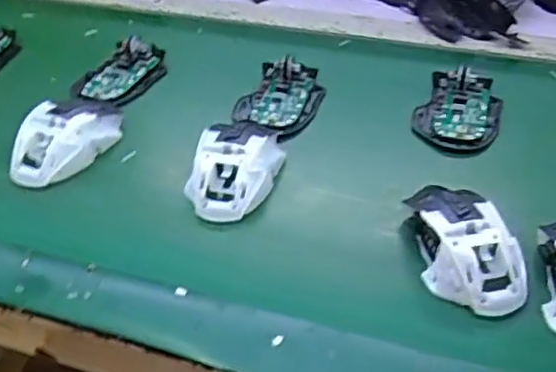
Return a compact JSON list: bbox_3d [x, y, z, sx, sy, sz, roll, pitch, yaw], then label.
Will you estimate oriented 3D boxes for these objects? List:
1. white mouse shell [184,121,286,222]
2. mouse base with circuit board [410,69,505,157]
[{"bbox_3d":[-0.034,-0.023,0.531,0.067,0.035,0.120,11,44,14],"label":"white mouse shell"},{"bbox_3d":[0.166,-0.068,0.593,0.074,0.031,0.105,11,44,14],"label":"mouse base with circuit board"}]

